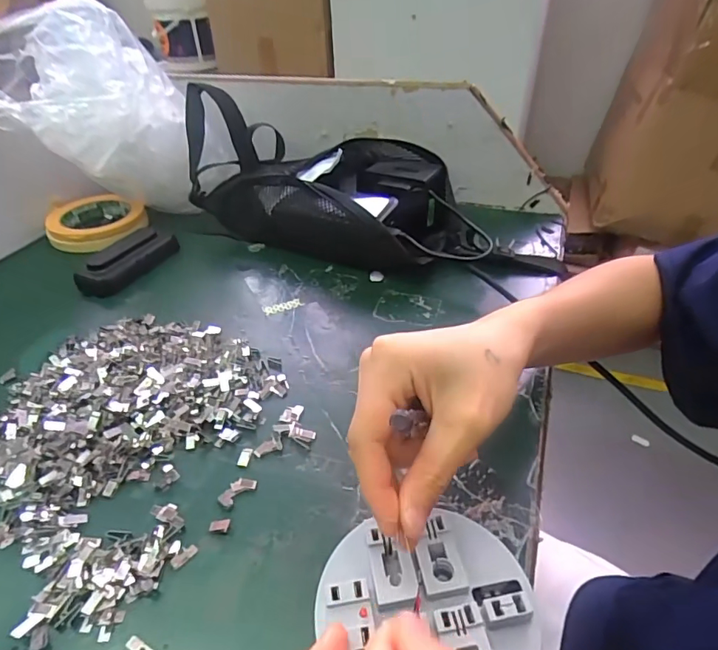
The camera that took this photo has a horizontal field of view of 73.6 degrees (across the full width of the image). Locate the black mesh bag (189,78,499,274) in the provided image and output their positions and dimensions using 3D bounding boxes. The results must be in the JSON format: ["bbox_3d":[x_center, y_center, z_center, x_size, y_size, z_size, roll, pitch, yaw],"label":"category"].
[{"bbox_3d":[-0.037,-0.156,0.518,0.335,0.131,0.120,16,42,22],"label":"black mesh bag"}]

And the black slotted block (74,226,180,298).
[{"bbox_3d":[-0.242,-0.069,0.500,0.049,0.029,0.100,13,41,19],"label":"black slotted block"}]

